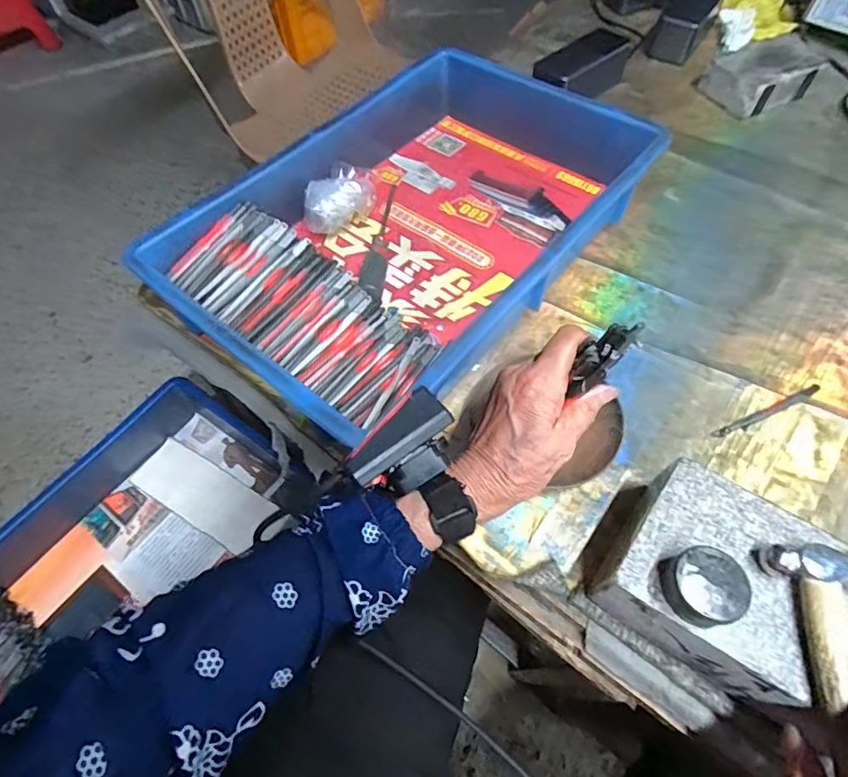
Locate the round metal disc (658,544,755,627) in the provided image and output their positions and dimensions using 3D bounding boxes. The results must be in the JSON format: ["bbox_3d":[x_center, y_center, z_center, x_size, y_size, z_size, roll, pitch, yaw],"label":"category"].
[{"bbox_3d":[0.152,0.105,0.266,0.037,0.021,0.037,0,63,0],"label":"round metal disc"}]

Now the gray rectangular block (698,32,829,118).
[{"bbox_3d":[0.424,-0.389,0.615,0.130,0.041,0.085,-22,61,-11],"label":"gray rectangular block"}]

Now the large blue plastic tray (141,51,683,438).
[{"bbox_3d":[-0.001,-0.161,0.473,0.281,0.077,0.437,35,66,21],"label":"large blue plastic tray"}]

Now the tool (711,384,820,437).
[{"bbox_3d":[0.274,0.017,0.392,0.101,0.006,0.007,-22,60,-10],"label":"tool"}]

